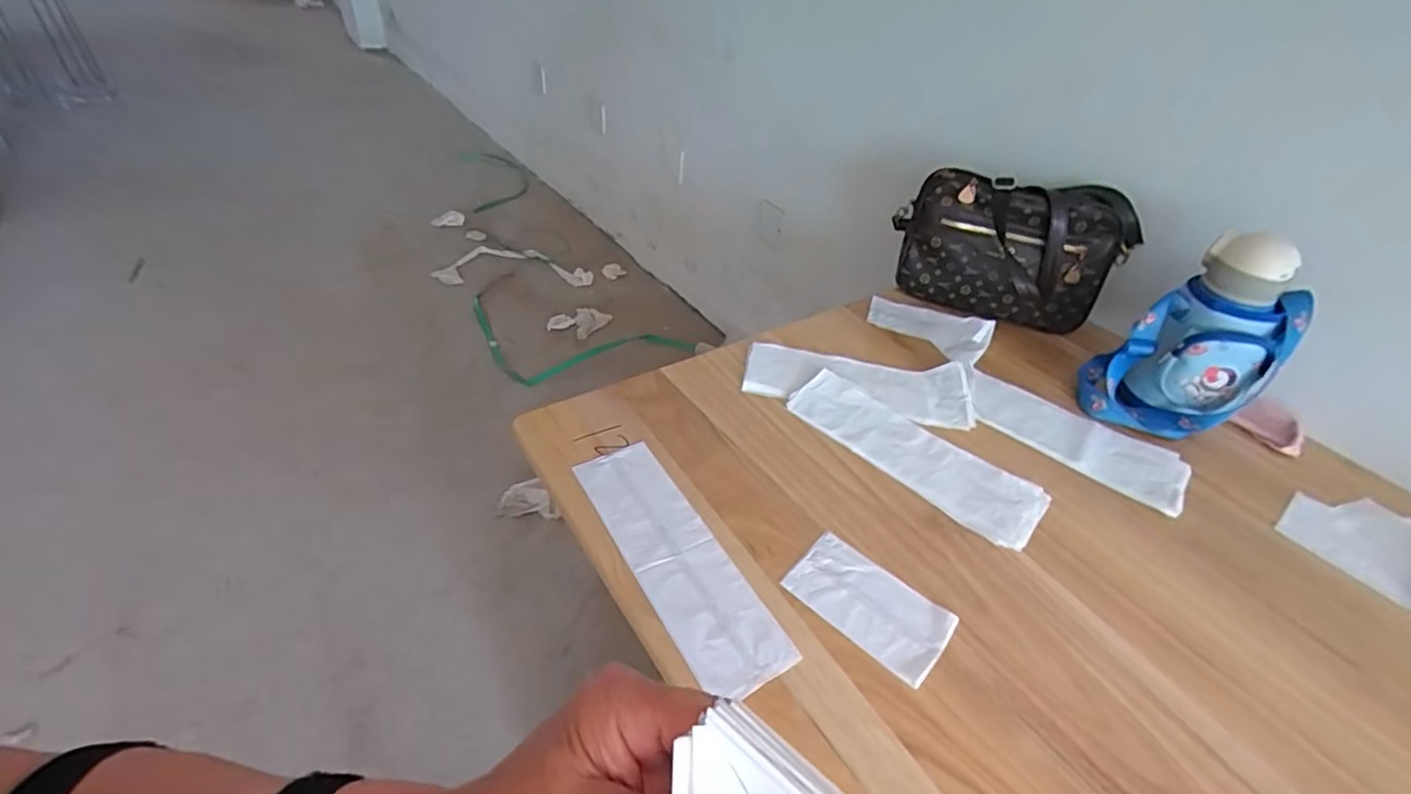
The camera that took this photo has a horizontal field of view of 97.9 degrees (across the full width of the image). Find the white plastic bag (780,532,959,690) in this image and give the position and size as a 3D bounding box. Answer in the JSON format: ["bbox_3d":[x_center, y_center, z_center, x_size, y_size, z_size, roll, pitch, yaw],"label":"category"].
[{"bbox_3d":[0.132,0.166,0.496,0.123,0.004,0.072,33,48,27],"label":"white plastic bag"}]

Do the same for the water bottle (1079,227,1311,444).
[{"bbox_3d":[0.517,-0.060,0.647,0.118,0.199,0.144,-27,51,-32],"label":"water bottle"}]

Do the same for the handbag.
[{"bbox_3d":[0.391,-0.194,0.812,0.280,0.168,0.123,23,44,19],"label":"handbag"}]

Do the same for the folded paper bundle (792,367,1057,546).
[{"bbox_3d":[0.213,0.051,0.630,0.258,0.010,0.091,35,49,28],"label":"folded paper bundle"}]

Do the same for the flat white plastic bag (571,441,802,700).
[{"bbox_3d":[-0.026,0.130,0.511,0.074,0.005,0.246,-20,47,-27],"label":"flat white plastic bag"}]

